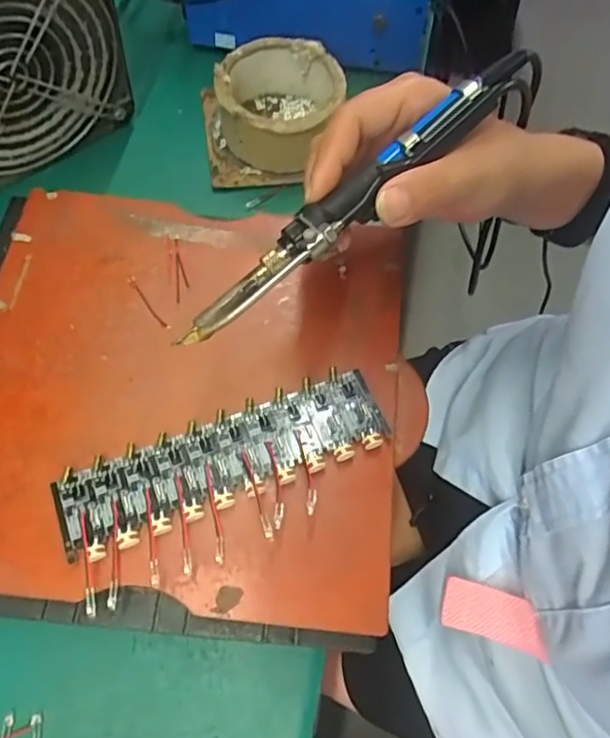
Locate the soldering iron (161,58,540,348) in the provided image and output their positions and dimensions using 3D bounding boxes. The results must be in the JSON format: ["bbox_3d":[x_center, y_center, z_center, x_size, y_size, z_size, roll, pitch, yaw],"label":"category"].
[{"bbox_3d":[0.026,-0.081,0.274,0.213,0.020,0.025,-41,72,-5],"label":"soldering iron"}]

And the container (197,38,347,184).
[{"bbox_3d":[-0.023,-0.182,0.422,0.096,0.051,0.087,-9,65,-4],"label":"container"}]

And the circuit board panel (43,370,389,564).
[{"bbox_3d":[-0.040,0.044,0.297,0.161,0.007,0.047,-21,67,-10],"label":"circuit board panel"}]

